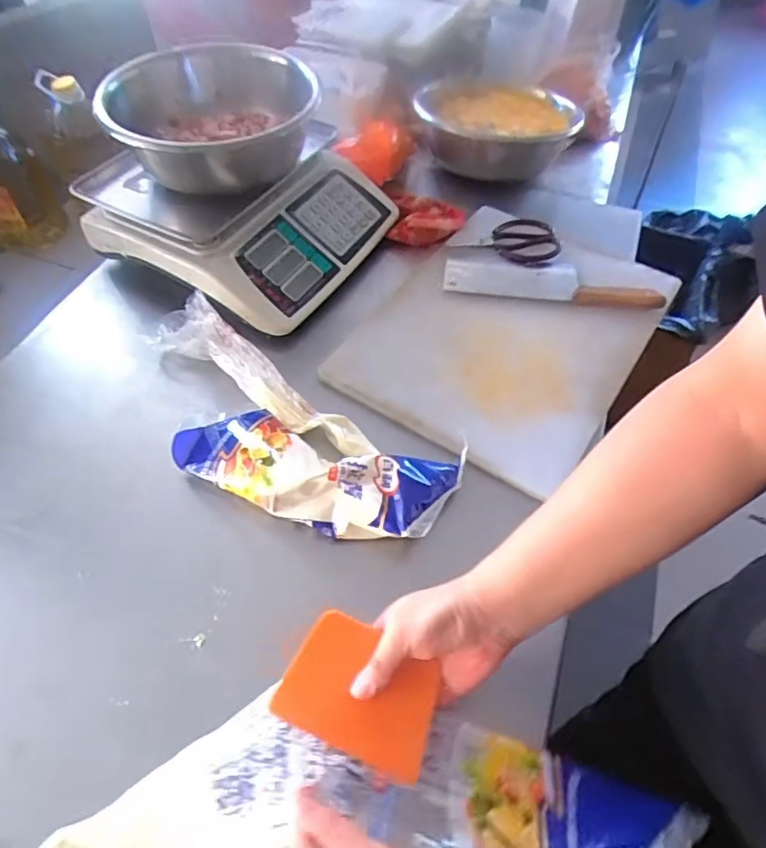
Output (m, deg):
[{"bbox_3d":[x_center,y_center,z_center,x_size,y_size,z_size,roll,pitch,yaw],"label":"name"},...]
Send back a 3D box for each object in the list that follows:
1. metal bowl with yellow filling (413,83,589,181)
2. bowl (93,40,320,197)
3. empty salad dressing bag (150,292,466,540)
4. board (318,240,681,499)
[{"bbox_3d":[0.206,-0.524,1.048,0.276,0.101,0.248,-10,54,-8],"label":"metal bowl with yellow filling"},{"bbox_3d":[-0.236,-0.426,0.799,0.250,0.116,0.302,2,53,1],"label":"bowl"},{"bbox_3d":[-0.133,-0.001,0.670,0.443,0.063,0.177,27,58,20],"label":"empty salad dressing bag"},{"bbox_3d":[0.172,-0.142,0.804,0.348,0.029,0.445,30,62,16],"label":"board"}]

